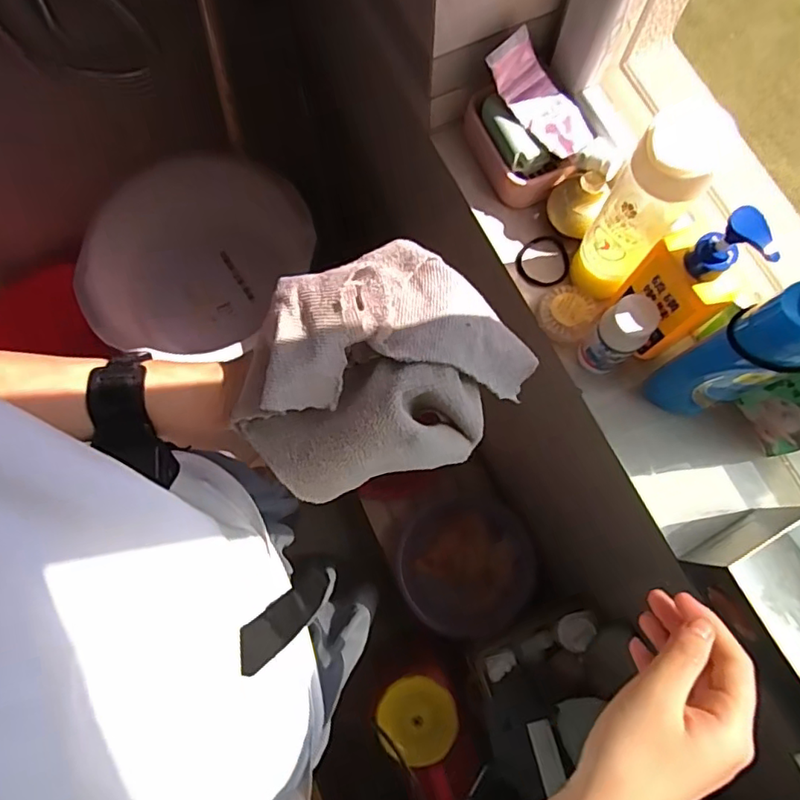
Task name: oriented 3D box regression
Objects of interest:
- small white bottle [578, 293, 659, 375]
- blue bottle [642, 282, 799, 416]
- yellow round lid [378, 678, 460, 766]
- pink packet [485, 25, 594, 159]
[{"bbox_3d":[0.193,-0.058,0.503,0.044,0.106,0.043,-40,79,-8],"label":"small white bottle"},{"bbox_3d":[0.260,-0.031,0.436,0.059,0.202,0.050,-17,77,-2],"label":"blue bottle"},{"bbox_3d":[0.026,0.491,0.867,0.118,0.015,0.117,-17,77,-2],"label":"yellow round lid"},{"bbox_3d":[0.136,-0.286,0.540,0.051,0.034,0.120,-40,94,-7],"label":"pink packet"}]

